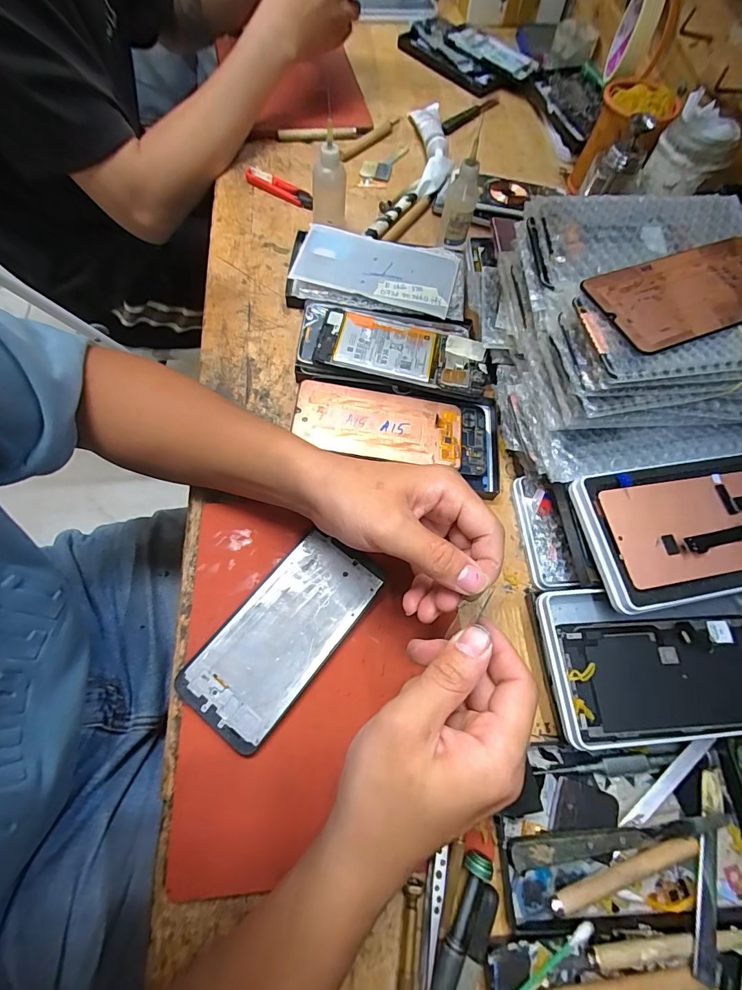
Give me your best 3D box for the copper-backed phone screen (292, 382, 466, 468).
[{"bbox_3d":[0.008,-0.065,0.385,0.151,0.004,0.068,9,68,-5],"label":"copper-backed phone screen"}]

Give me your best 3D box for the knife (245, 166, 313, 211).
[{"bbox_3d":[-0.113,-0.379,0.519,0.097,0.011,0.020,30,68,8],"label":"knife"}]

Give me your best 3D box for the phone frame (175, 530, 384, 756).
[{"bbox_3d":[-0.063,0.099,0.309,0.073,0.005,0.152,37,69,11],"label":"phone frame"}]

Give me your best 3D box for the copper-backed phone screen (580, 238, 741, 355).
[{"bbox_3d":[0.224,-0.140,0.287,0.143,0.005,0.074,-19,69,-10],"label":"copper-backed phone screen"}]

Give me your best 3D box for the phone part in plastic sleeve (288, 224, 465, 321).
[{"bbox_3d":[0.010,-0.238,0.445,0.179,0.013,0.093,8,67,-1],"label":"phone part in plastic sleeve"}]

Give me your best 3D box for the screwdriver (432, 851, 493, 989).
[{"bbox_3d":[0.045,0.269,0.242,0.015,0.013,0.109,25,67,6],"label":"screwdriver"}]

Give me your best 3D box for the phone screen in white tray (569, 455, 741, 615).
[{"bbox_3d":[0.242,0.023,0.305,0.168,0.015,0.099,-8,70,-6],"label":"phone screen in white tray"}]

